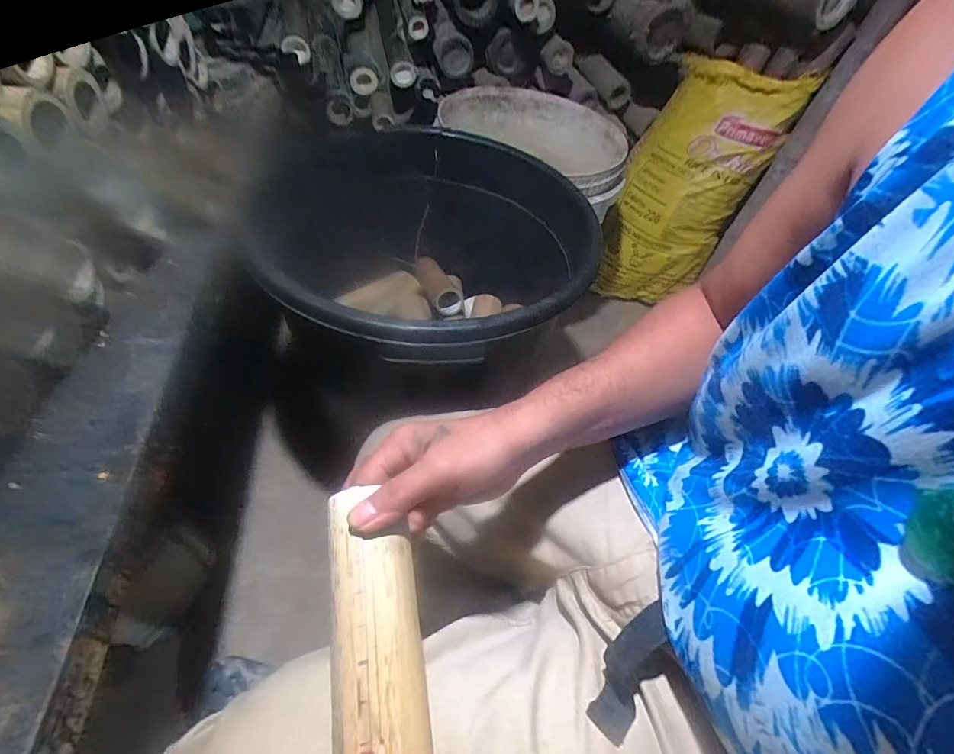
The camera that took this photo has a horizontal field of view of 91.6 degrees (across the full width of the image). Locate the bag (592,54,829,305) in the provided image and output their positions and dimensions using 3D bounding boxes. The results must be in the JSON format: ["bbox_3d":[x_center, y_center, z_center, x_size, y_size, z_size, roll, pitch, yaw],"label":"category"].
[{"bbox_3d":[0.526,-0.478,1.220,0.294,0.608,0.185,43,37,26],"label":"bag"}]

